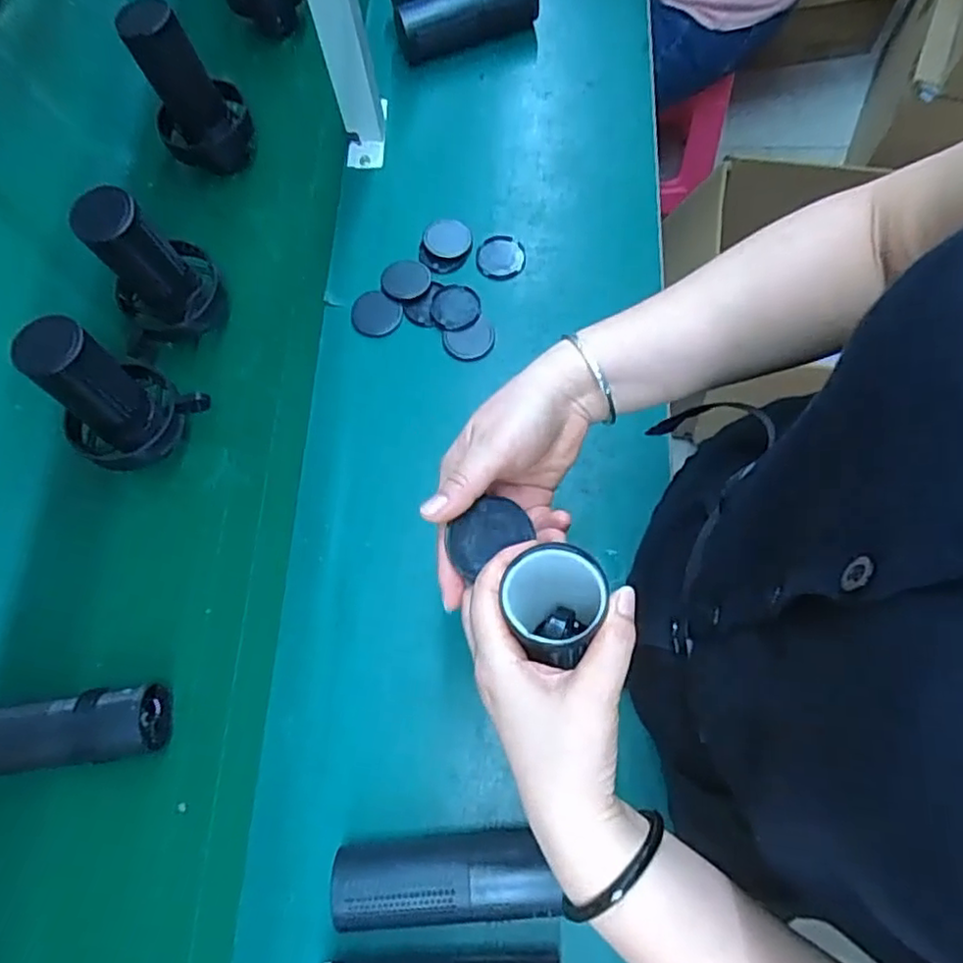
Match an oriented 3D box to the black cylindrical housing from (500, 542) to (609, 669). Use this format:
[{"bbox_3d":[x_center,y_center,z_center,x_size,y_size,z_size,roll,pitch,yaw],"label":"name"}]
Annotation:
[{"bbox_3d":[0.038,0.062,0.345,0.049,0.057,0.052,-1,72,2],"label":"black cylindrical housing"}]

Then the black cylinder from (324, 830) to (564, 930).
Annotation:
[{"bbox_3d":[-0.027,0.291,0.478,0.158,0.046,0.051,-5,71,1],"label":"black cylinder"}]

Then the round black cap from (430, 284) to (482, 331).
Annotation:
[{"bbox_3d":[-0.026,-0.174,0.653,0.050,0.005,0.048,-1,72,2],"label":"round black cap"}]

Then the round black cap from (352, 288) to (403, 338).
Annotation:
[{"bbox_3d":[-0.108,-0.169,0.657,0.051,0.004,0.048,-1,72,2],"label":"round black cap"}]

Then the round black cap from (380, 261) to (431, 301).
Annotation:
[{"bbox_3d":[-0.078,-0.205,0.664,0.048,0.007,0.049,-1,72,2],"label":"round black cap"}]

